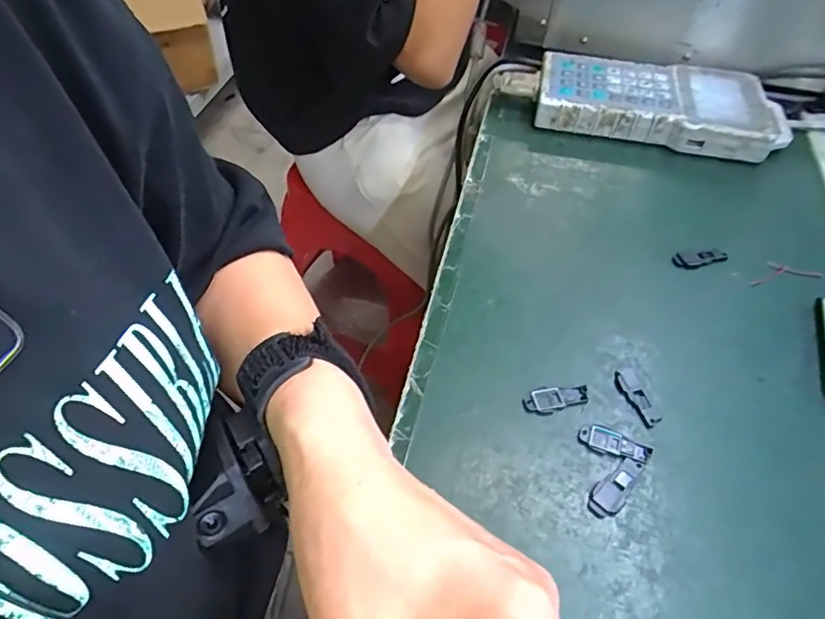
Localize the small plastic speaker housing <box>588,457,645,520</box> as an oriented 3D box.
[{"bbox_3d":[0.113,0.097,0.301,0.040,0.004,0.016,-31,59,-25],"label":"small plastic speaker housing"}]

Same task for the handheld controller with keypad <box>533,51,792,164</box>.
[{"bbox_3d":[0.233,-0.196,0.518,0.226,0.032,0.108,13,52,6],"label":"handheld controller with keypad"}]

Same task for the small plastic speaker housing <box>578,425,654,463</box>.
[{"bbox_3d":[0.117,0.077,0.317,0.040,0.004,0.015,20,53,12],"label":"small plastic speaker housing"}]

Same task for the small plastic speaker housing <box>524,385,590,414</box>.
[{"bbox_3d":[0.088,0.053,0.334,0.039,0.004,0.014,-8,52,-10],"label":"small plastic speaker housing"}]

